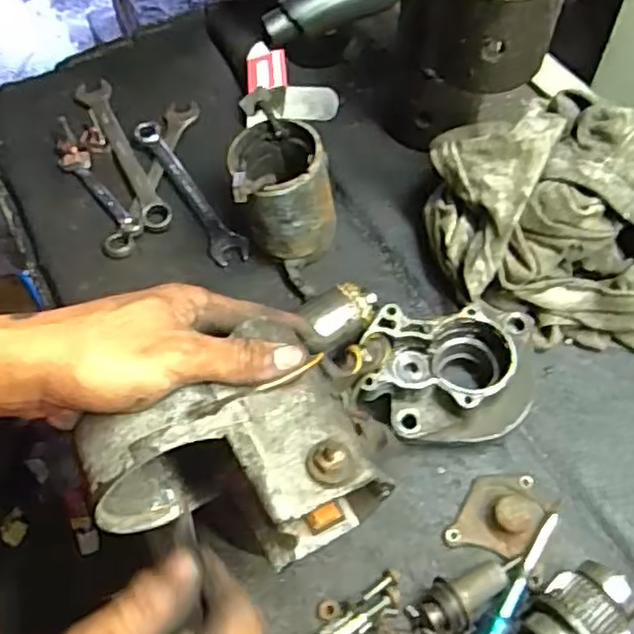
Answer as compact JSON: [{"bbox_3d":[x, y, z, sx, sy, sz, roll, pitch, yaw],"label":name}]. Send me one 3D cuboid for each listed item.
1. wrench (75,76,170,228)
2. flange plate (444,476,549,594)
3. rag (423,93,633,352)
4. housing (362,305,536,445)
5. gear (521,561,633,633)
[{"bbox_3d":[-0.200,-0.170,0.685,0.036,0.011,0.222,-24,61,-12],"label":"wrench"},{"bbox_3d":[0.134,0.141,0.474,0.067,0.021,0.069,22,62,15],"label":"flange plate"},{"bbox_3d":[0.185,-0.078,0.525,0.205,0.153,0.136,16,61,12],"label":"rag"},{"bbox_3d":[0.102,0.043,0.508,0.134,0.062,0.098,-6,59,-1],"label":"housing"},{"bbox_3d":[0.154,0.197,0.420,0.094,0.046,0.052,-27,61,-13],"label":"gear"}]

